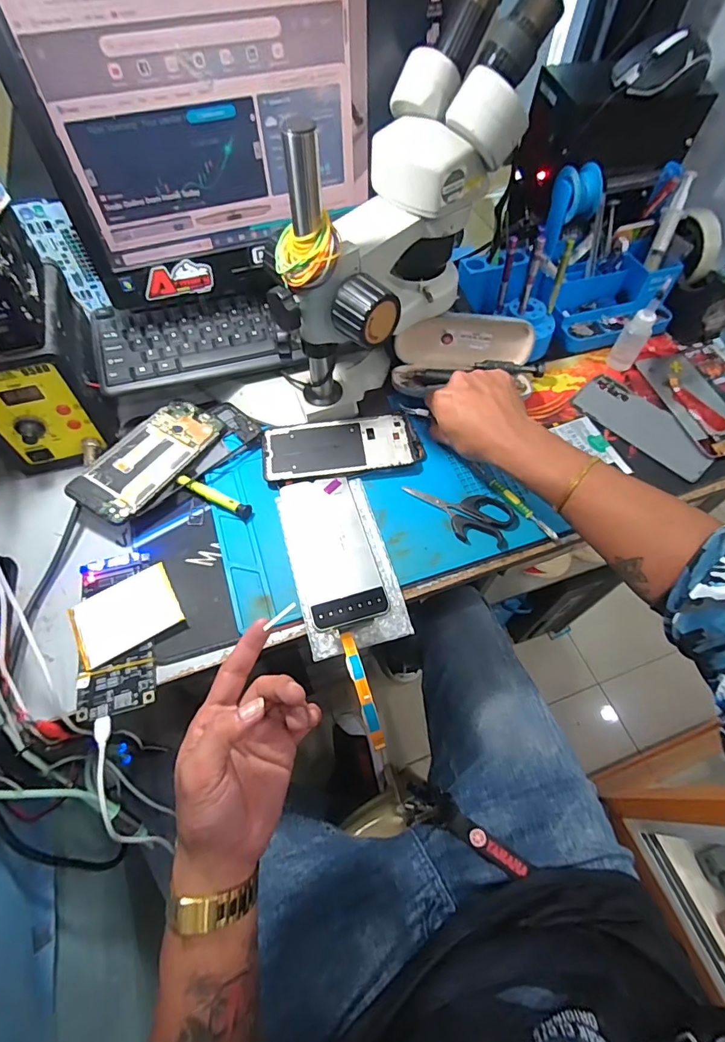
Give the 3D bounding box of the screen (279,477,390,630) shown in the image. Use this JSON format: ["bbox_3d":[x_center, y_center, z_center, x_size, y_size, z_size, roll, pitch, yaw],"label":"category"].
[{"bbox_3d":[-0.030,0.025,0.452,0.070,0.005,0.155,-14,60,-9],"label":"screen"}]

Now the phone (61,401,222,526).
[{"bbox_3d":[-0.223,-0.068,0.489,0.080,0.007,0.159,29,59,8],"label":"phone"}]

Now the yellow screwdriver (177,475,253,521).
[{"bbox_3d":[-0.152,-0.025,0.480,0.086,0.011,0.013,24,62,13],"label":"yellow screwdriver"}]

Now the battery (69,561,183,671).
[{"bbox_3d":[-0.212,0.084,0.421,0.088,0.008,0.065,-27,63,-15],"label":"battery"}]

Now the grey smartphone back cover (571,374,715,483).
[{"bbox_3d":[0.325,-0.111,0.542,0.069,0.007,0.159,-38,66,-20],"label":"grey smartphone back cover"}]

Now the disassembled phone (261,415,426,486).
[{"bbox_3d":[-0.022,-0.079,0.510,0.169,0.011,0.072,-7,60,-5],"label":"disassembled phone"}]

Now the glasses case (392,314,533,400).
[{"bbox_3d":[0.117,-0.189,0.543,0.161,0.058,0.081,-9,60,2],"label":"glasses case"}]

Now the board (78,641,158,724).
[{"bbox_3d":[-0.205,0.136,0.389,0.064,0.008,0.049,-18,61,-10],"label":"board"}]

